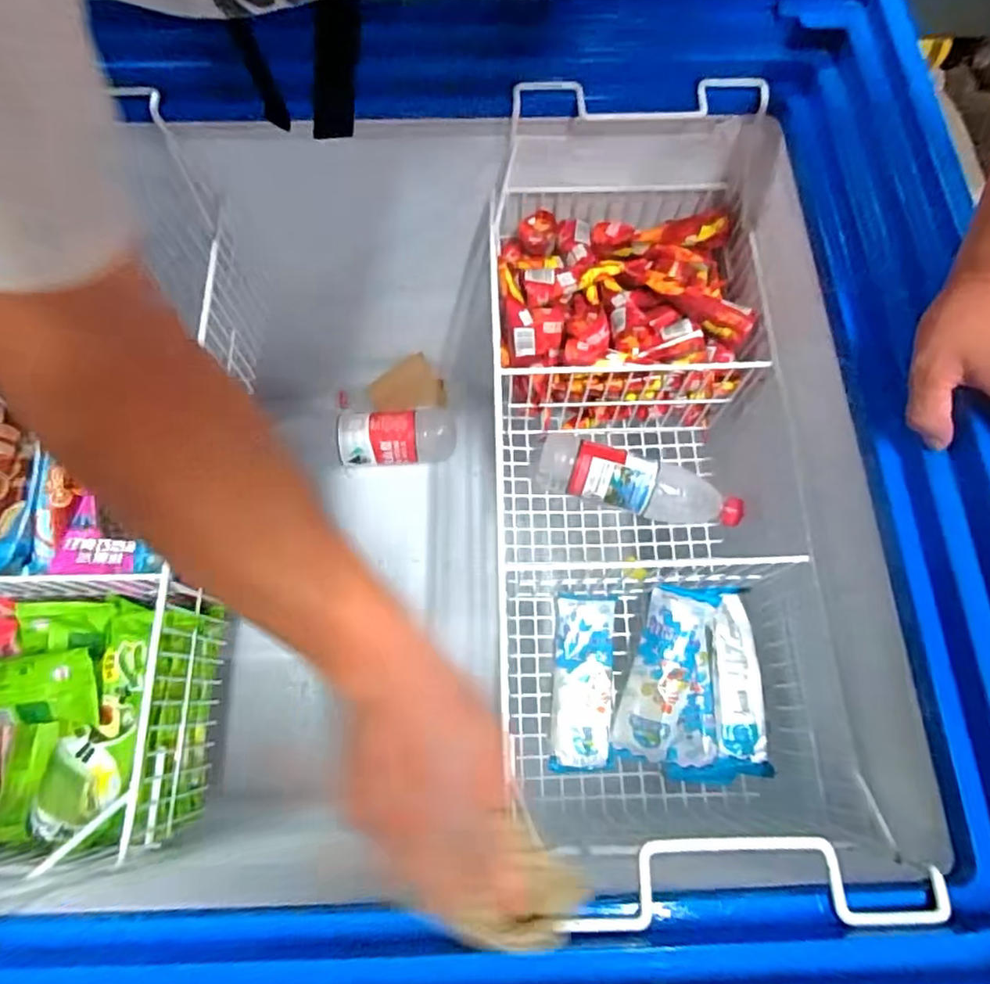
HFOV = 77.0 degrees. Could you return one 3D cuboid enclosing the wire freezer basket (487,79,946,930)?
[{"bbox_3d":[0.147,-0.014,0.602,0.280,0.257,0.665,-2,71,0],"label":"wire freezer basket"}]

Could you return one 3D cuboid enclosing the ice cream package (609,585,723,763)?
[{"bbox_3d":[0.170,0.183,0.636,0.060,0.028,0.181,20,86,7],"label":"ice cream package"}]

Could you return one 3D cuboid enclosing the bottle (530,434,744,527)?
[{"bbox_3d":[0.154,-0.004,0.691,0.228,0.060,0.058,17,72,6],"label":"bottle"}]

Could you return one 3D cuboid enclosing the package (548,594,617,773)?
[{"bbox_3d":[0.091,0.195,0.646,0.060,0.016,0.173,5,71,2],"label":"package"}]

